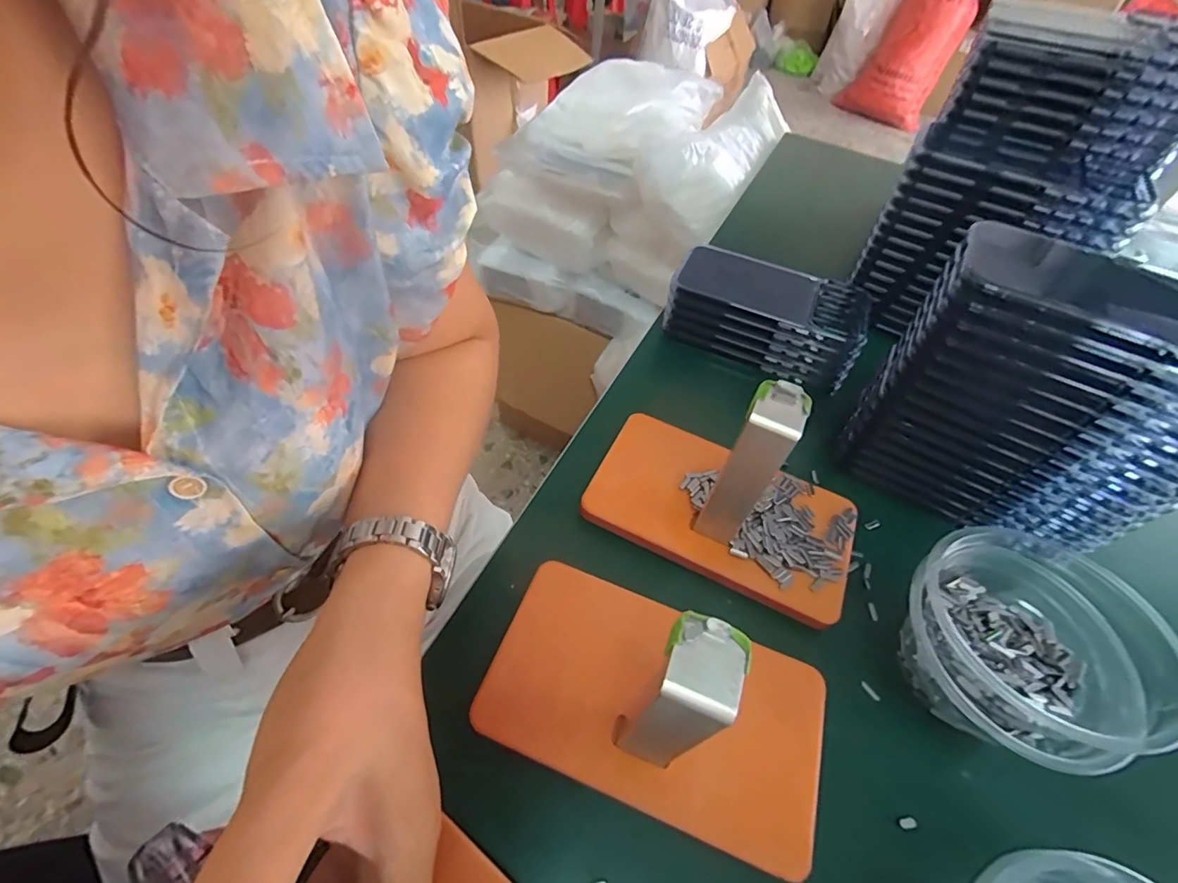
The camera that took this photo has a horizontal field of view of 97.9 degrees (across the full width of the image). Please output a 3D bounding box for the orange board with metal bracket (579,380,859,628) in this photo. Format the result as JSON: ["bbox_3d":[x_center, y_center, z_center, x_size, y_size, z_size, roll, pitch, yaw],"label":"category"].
[{"bbox_3d":[0.097,0.005,0.310,0.172,0.113,0.112,23,53,13],"label":"orange board with metal bracket"}]

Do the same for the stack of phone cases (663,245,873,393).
[{"bbox_3d":[0.157,-0.113,0.462,0.161,0.054,0.091,23,53,13],"label":"stack of phone cases"}]

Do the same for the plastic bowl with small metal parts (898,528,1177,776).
[{"bbox_3d":[0.230,0.109,0.280,0.098,0.074,0.110,-16,54,-17],"label":"plastic bowl with small metal parts"}]

